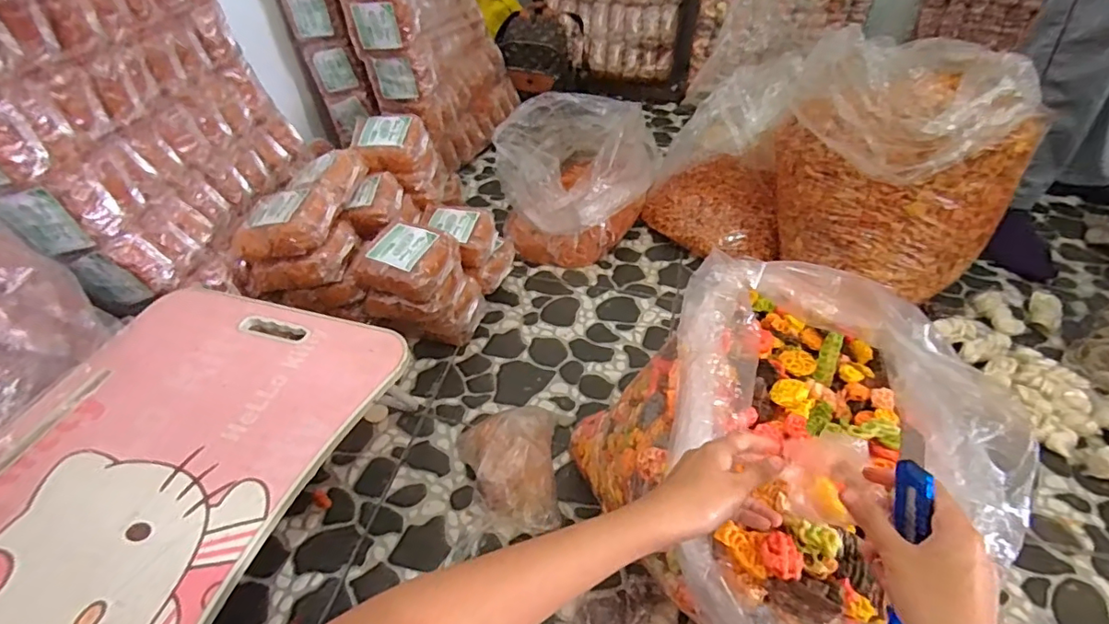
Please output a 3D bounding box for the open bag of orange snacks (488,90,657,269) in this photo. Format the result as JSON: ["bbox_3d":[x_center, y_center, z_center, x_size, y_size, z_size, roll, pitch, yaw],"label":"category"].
[{"bbox_3d":[0.056,-0.333,1.260,0.352,0.288,0.398,6,44,6],"label":"open bag of orange snacks"}]

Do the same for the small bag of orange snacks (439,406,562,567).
[{"bbox_3d":[-0.062,0.217,0.794,0.163,0.134,0.180,-5,44,-4],"label":"small bag of orange snacks"}]

